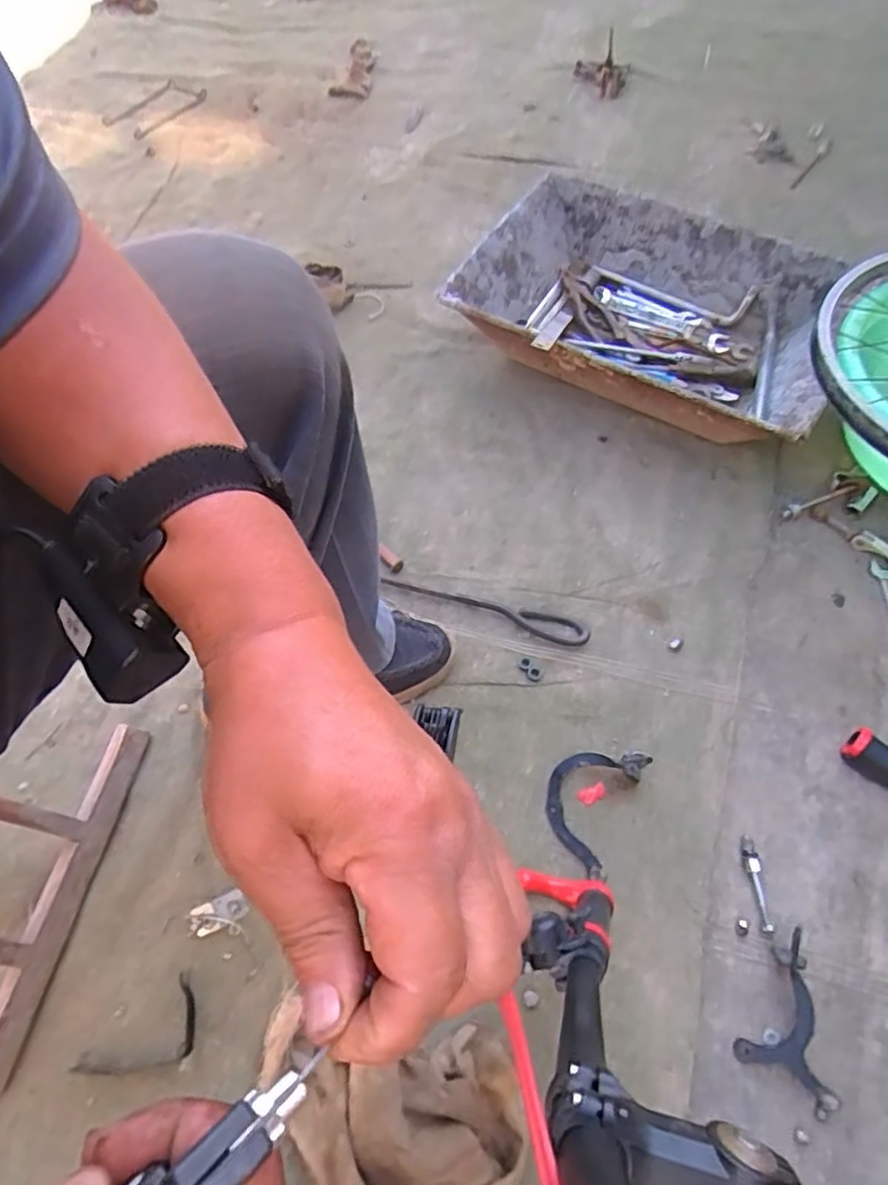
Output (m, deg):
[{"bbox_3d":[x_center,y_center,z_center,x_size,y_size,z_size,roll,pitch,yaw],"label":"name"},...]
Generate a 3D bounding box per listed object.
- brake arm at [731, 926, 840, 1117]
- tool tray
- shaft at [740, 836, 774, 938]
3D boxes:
[{"bbox_3d":[0.299,0.350,0.543,0.078,0.027,0.111,27,66,18],"label":"brake arm"},{"bbox_3d":[0.260,-0.364,0.891,0.473,0.125,0.328,24,66,16],"label":"tool tray"},{"bbox_3d":[0.284,0.266,0.603,0.013,0.011,0.083,-1,61,3],"label":"shaft"}]

